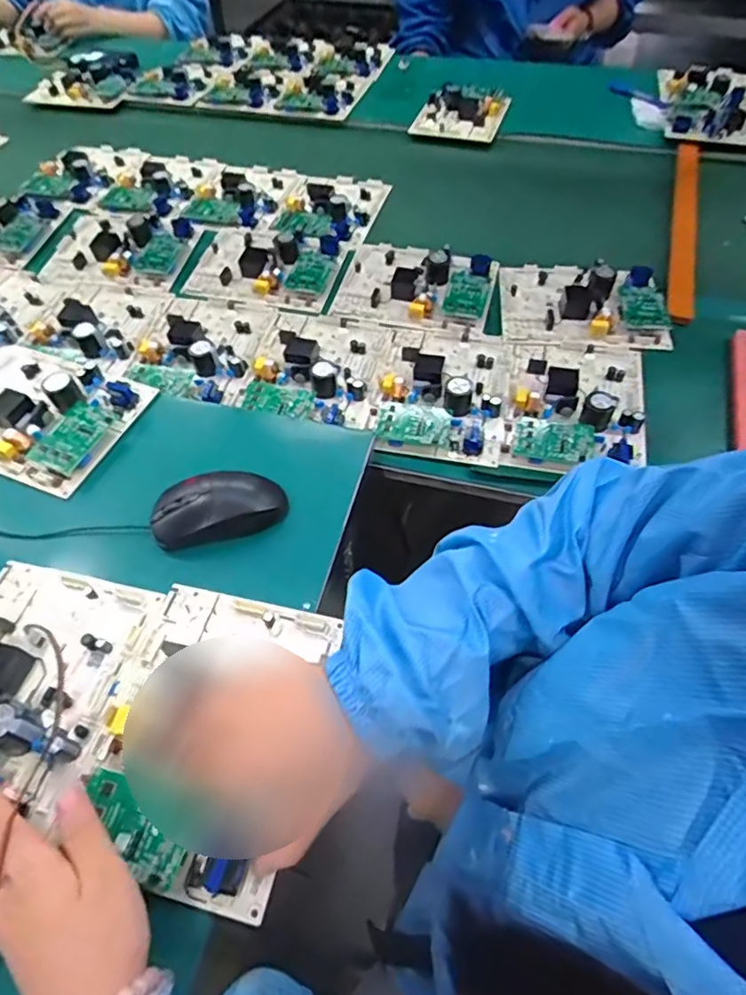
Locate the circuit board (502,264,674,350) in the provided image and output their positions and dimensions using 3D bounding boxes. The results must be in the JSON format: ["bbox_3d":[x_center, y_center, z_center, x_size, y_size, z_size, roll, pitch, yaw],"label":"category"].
[{"bbox_3d":[0.253,-0.237,0.685,0.188,0.035,0.138,5,55,4],"label":"circuit board"}]

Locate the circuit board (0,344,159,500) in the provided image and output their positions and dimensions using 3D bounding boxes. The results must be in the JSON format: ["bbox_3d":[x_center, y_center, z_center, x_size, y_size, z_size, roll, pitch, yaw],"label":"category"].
[{"bbox_3d":[-0.333,-0.088,0.565,0.189,0.038,0.150,21,58,15],"label":"circuit board"}]

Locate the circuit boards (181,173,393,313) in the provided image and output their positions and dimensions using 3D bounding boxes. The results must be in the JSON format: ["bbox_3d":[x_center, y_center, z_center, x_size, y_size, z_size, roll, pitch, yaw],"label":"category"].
[{"bbox_3d":[-0.112,-0.376,0.793,0.189,0.030,0.322,14,56,11],"label":"circuit boards"}]

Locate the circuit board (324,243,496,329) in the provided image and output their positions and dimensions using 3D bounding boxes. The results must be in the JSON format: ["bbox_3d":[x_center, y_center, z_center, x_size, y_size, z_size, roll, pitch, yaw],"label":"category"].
[{"bbox_3d":[0.054,-0.274,0.708,0.188,0.032,0.134,10,56,8],"label":"circuit board"}]

